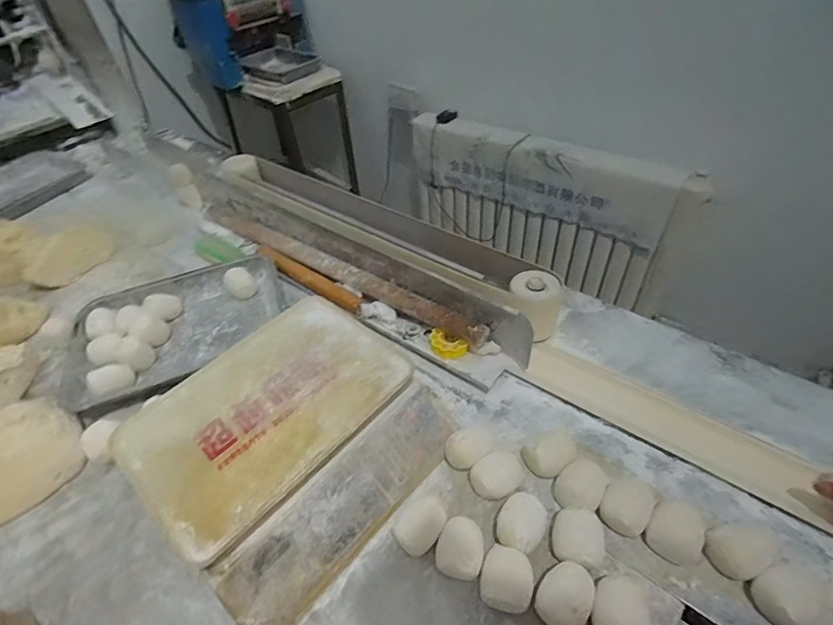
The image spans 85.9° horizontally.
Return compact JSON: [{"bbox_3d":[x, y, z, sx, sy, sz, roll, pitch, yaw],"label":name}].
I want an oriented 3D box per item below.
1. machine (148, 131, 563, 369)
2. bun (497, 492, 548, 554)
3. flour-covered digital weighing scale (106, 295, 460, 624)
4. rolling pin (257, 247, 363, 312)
[{"bbox_3d":[-0.139,-0.178,0.921,0.902,0.107,0.170,27,54,28],"label":"machine"},{"bbox_3d":[0.125,0.249,0.528,0.051,0.047,0.063,20,51,23],"label":"bun"},{"bbox_3d":[-0.160,0.161,0.594,0.304,0.103,0.329,32,57,31],"label":"flour-covered digital weighing scale"},{"bbox_3d":[-0.208,-0.067,0.865,0.294,0.037,0.032,31,56,30],"label":"rolling pin"}]

